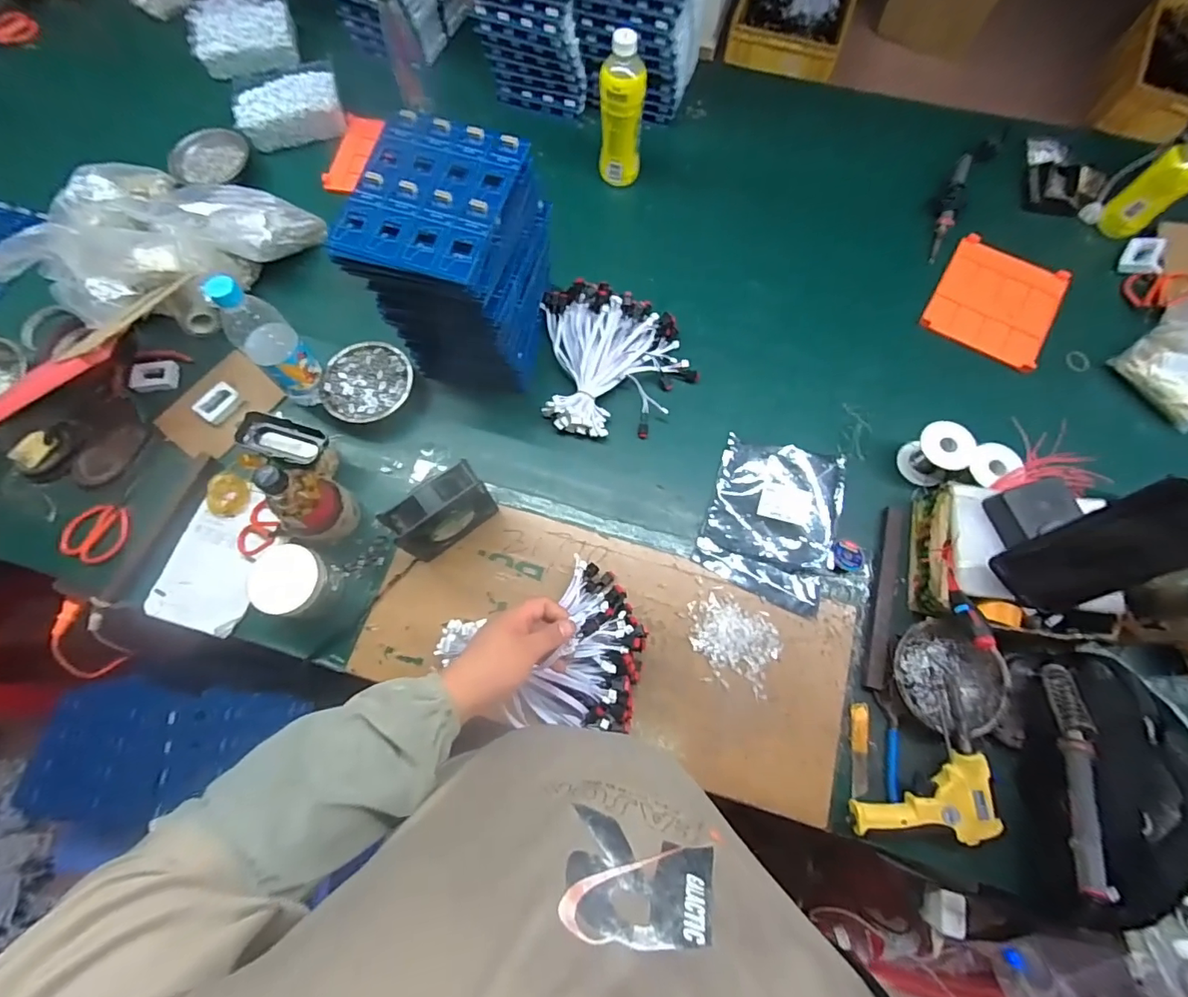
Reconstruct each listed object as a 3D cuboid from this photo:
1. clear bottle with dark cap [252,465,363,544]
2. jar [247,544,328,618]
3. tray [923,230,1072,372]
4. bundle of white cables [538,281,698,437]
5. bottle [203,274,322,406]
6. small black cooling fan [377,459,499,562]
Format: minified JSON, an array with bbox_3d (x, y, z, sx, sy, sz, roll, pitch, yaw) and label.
[{"bbox_3d":[-0.350,0.006,0.619,0.067,0.157,0.084,25,73,6],"label":"clear bottle with dark cap"},{"bbox_3d":[-0.374,0.104,0.634,0.074,0.068,0.081,1,73,-4],"label":"jar"},{"bbox_3d":[0.621,-0.304,0.784,0.165,0.025,0.195,32,73,5],"label":"tray"},{"bbox_3d":[0.038,-0.209,0.746,0.219,0.032,0.234,-2,73,-5],"label":"bundle of white cables"},{"bbox_3d":[-0.414,-0.196,0.651,0.067,0.198,0.066,-43,81,-15],"label":"bottle"},{"bbox_3d":[-0.189,0.019,0.635,0.125,0.113,0.048,-33,76,-12],"label":"small black cooling fan"}]

